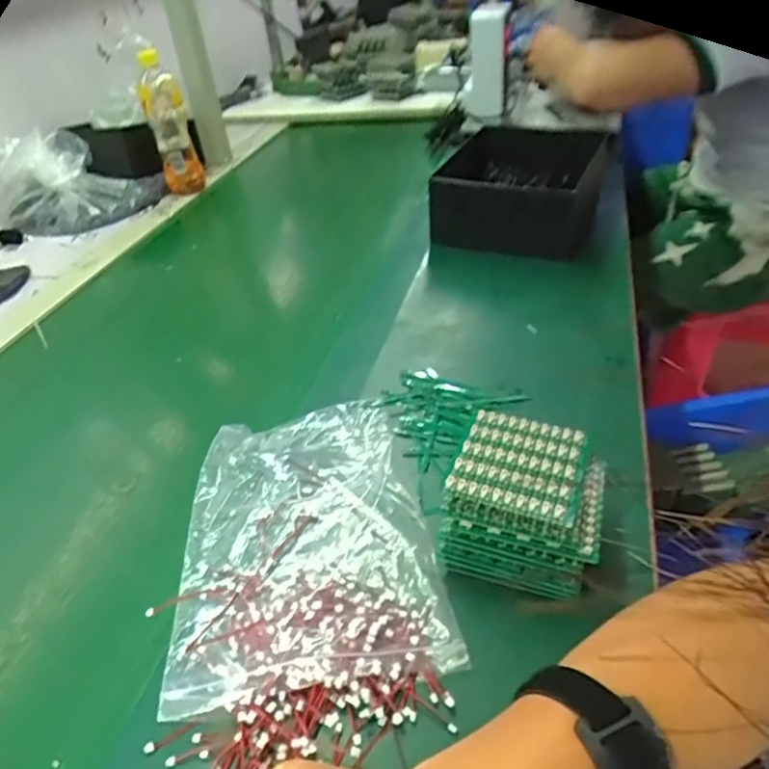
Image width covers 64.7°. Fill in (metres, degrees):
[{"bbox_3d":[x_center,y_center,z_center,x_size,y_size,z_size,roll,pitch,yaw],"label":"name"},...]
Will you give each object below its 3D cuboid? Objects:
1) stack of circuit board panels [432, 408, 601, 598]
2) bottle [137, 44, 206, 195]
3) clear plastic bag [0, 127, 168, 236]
[{"bbox_3d":[0.095,0.077,0.407,0.094,0.064,0.095,8,40,19],"label":"stack of circuit board panels"},{"bbox_3d":[-0.355,-0.426,1.007,0.067,0.207,0.054,-16,38,-13],"label":"bottle"},{"bbox_3d":[-0.500,-0.340,1.000,0.245,0.121,0.155,-21,39,-18],"label":"clear plastic bag"}]

